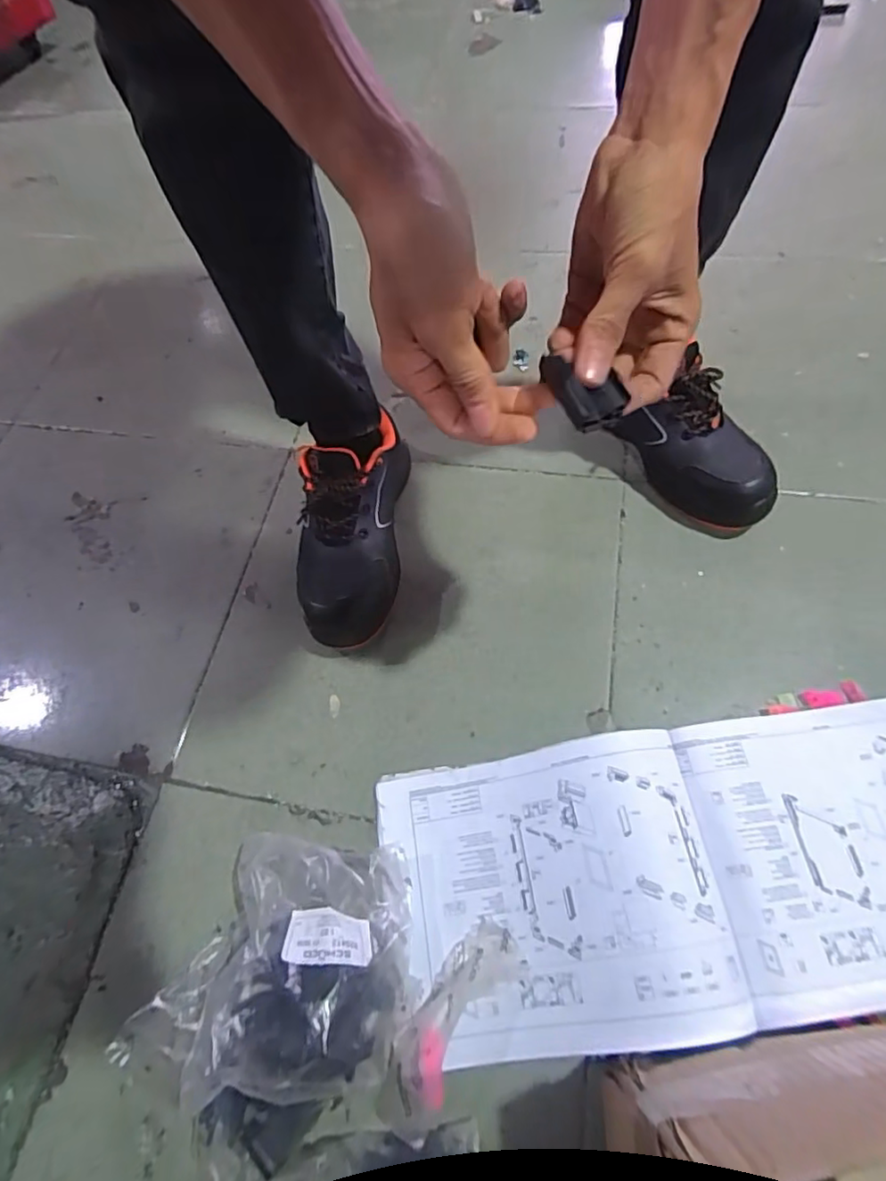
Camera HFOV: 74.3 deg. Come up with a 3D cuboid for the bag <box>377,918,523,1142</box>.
[{"bbox_3d":[0.004,0.315,0.426,0.046,0.030,0.144,31,69,20],"label":"bag"}]

